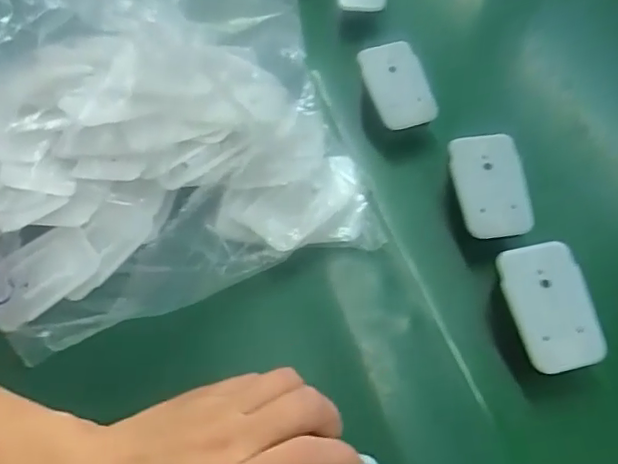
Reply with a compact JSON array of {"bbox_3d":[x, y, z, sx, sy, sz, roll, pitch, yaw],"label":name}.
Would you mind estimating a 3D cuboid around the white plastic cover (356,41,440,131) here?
[{"bbox_3d":[0.065,-0.108,0.423,0.041,0.005,0.064,-20,86,0],"label":"white plastic cover"}]

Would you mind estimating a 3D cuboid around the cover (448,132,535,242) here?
[{"bbox_3d":[0.115,-0.029,0.362,0.042,0.007,0.066,-7,76,-1],"label":"cover"}]

